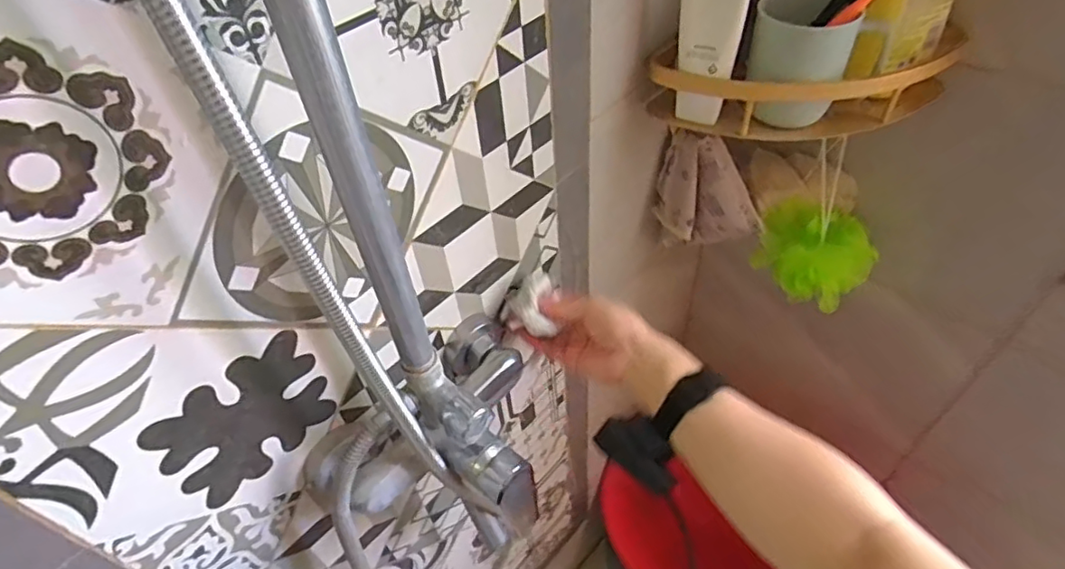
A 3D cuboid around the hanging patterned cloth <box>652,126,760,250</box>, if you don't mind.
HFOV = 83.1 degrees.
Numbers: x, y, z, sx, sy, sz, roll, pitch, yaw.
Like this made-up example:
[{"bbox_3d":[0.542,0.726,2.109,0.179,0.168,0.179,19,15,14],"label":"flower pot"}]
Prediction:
[{"bbox_3d":[0.204,-0.098,0.698,0.121,0.135,0.038,11,49,13],"label":"hanging patterned cloth"}]

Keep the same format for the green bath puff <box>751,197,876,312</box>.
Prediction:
[{"bbox_3d":[0.341,-0.042,0.723,0.110,0.084,0.121,-30,53,-21],"label":"green bath puff"}]

